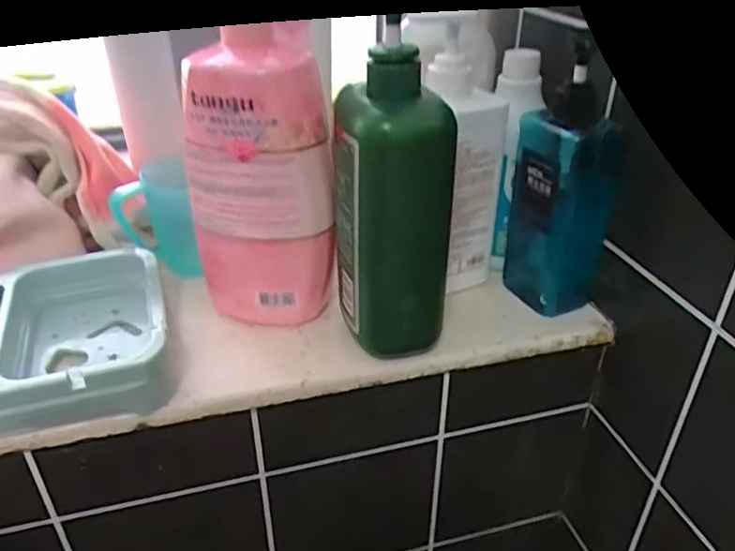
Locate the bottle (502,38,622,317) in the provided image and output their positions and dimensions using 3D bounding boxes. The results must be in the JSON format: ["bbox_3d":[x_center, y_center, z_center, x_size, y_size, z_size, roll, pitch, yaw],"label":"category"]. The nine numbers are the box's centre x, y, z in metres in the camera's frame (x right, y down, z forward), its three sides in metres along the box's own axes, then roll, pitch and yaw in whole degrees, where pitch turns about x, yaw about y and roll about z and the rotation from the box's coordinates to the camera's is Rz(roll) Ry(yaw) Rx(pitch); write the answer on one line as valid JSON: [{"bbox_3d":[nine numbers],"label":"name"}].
[{"bbox_3d":[0.153,-0.066,0.479,0.052,0.202,0.064,-17,36,-27],"label":"bottle"}]

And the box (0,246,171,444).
[{"bbox_3d":[-0.264,0.053,0.424,0.227,0.059,0.149,-10,33,-16],"label":"box"}]

